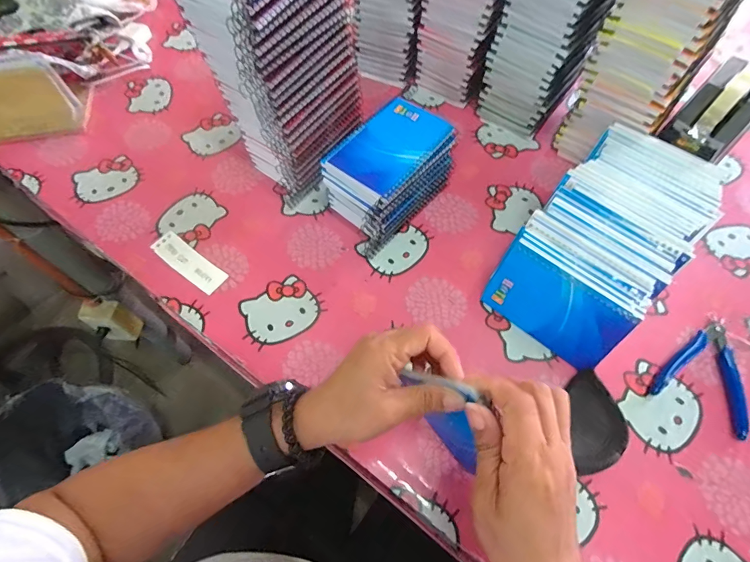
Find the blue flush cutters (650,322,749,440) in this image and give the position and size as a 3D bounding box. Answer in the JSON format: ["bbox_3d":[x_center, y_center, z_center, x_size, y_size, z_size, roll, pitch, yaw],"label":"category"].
[{"bbox_3d":[0.338,0.088,0.410,0.082,0.010,0.107,28,65,14],"label":"blue flush cutters"}]

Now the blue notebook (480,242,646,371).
[{"bbox_3d":[0.181,0.028,0.412,0.131,0.079,0.005,38,35,19],"label":"blue notebook"}]

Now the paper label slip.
[{"bbox_3d":[-0.223,-0.023,0.482,0.106,0.004,0.032,34,66,17],"label":"paper label slip"}]

